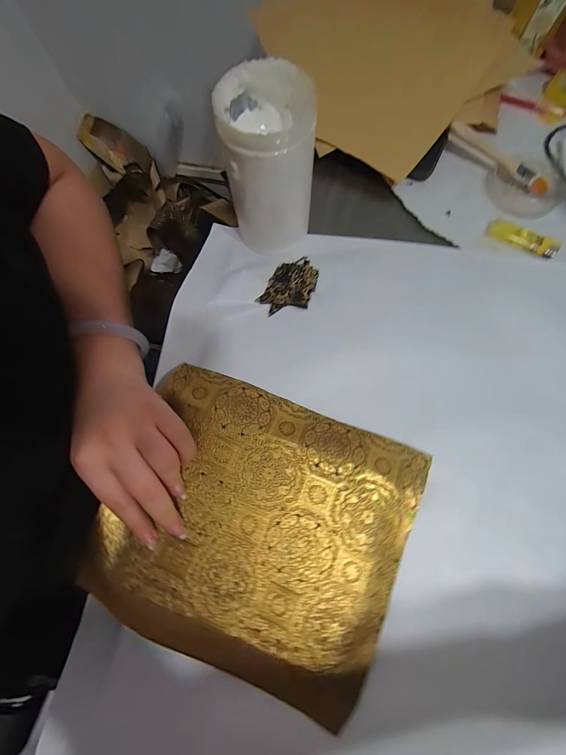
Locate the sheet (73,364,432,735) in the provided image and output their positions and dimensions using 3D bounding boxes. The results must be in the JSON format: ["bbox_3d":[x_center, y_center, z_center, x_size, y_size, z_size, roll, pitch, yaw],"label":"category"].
[{"bbox_3d":[-0.026,0.132,0.274,0.258,0.018,0.229,20,77,7],"label":"sheet"}]

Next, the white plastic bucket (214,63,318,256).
[{"bbox_3d":[-0.015,-0.201,0.300,0.081,0.135,0.089,-6,75,0],"label":"white plastic bucket"}]

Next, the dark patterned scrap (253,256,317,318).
[{"bbox_3d":[0.008,-0.099,0.337,0.049,0.004,0.066,32,99,1],"label":"dark patterned scrap"}]

